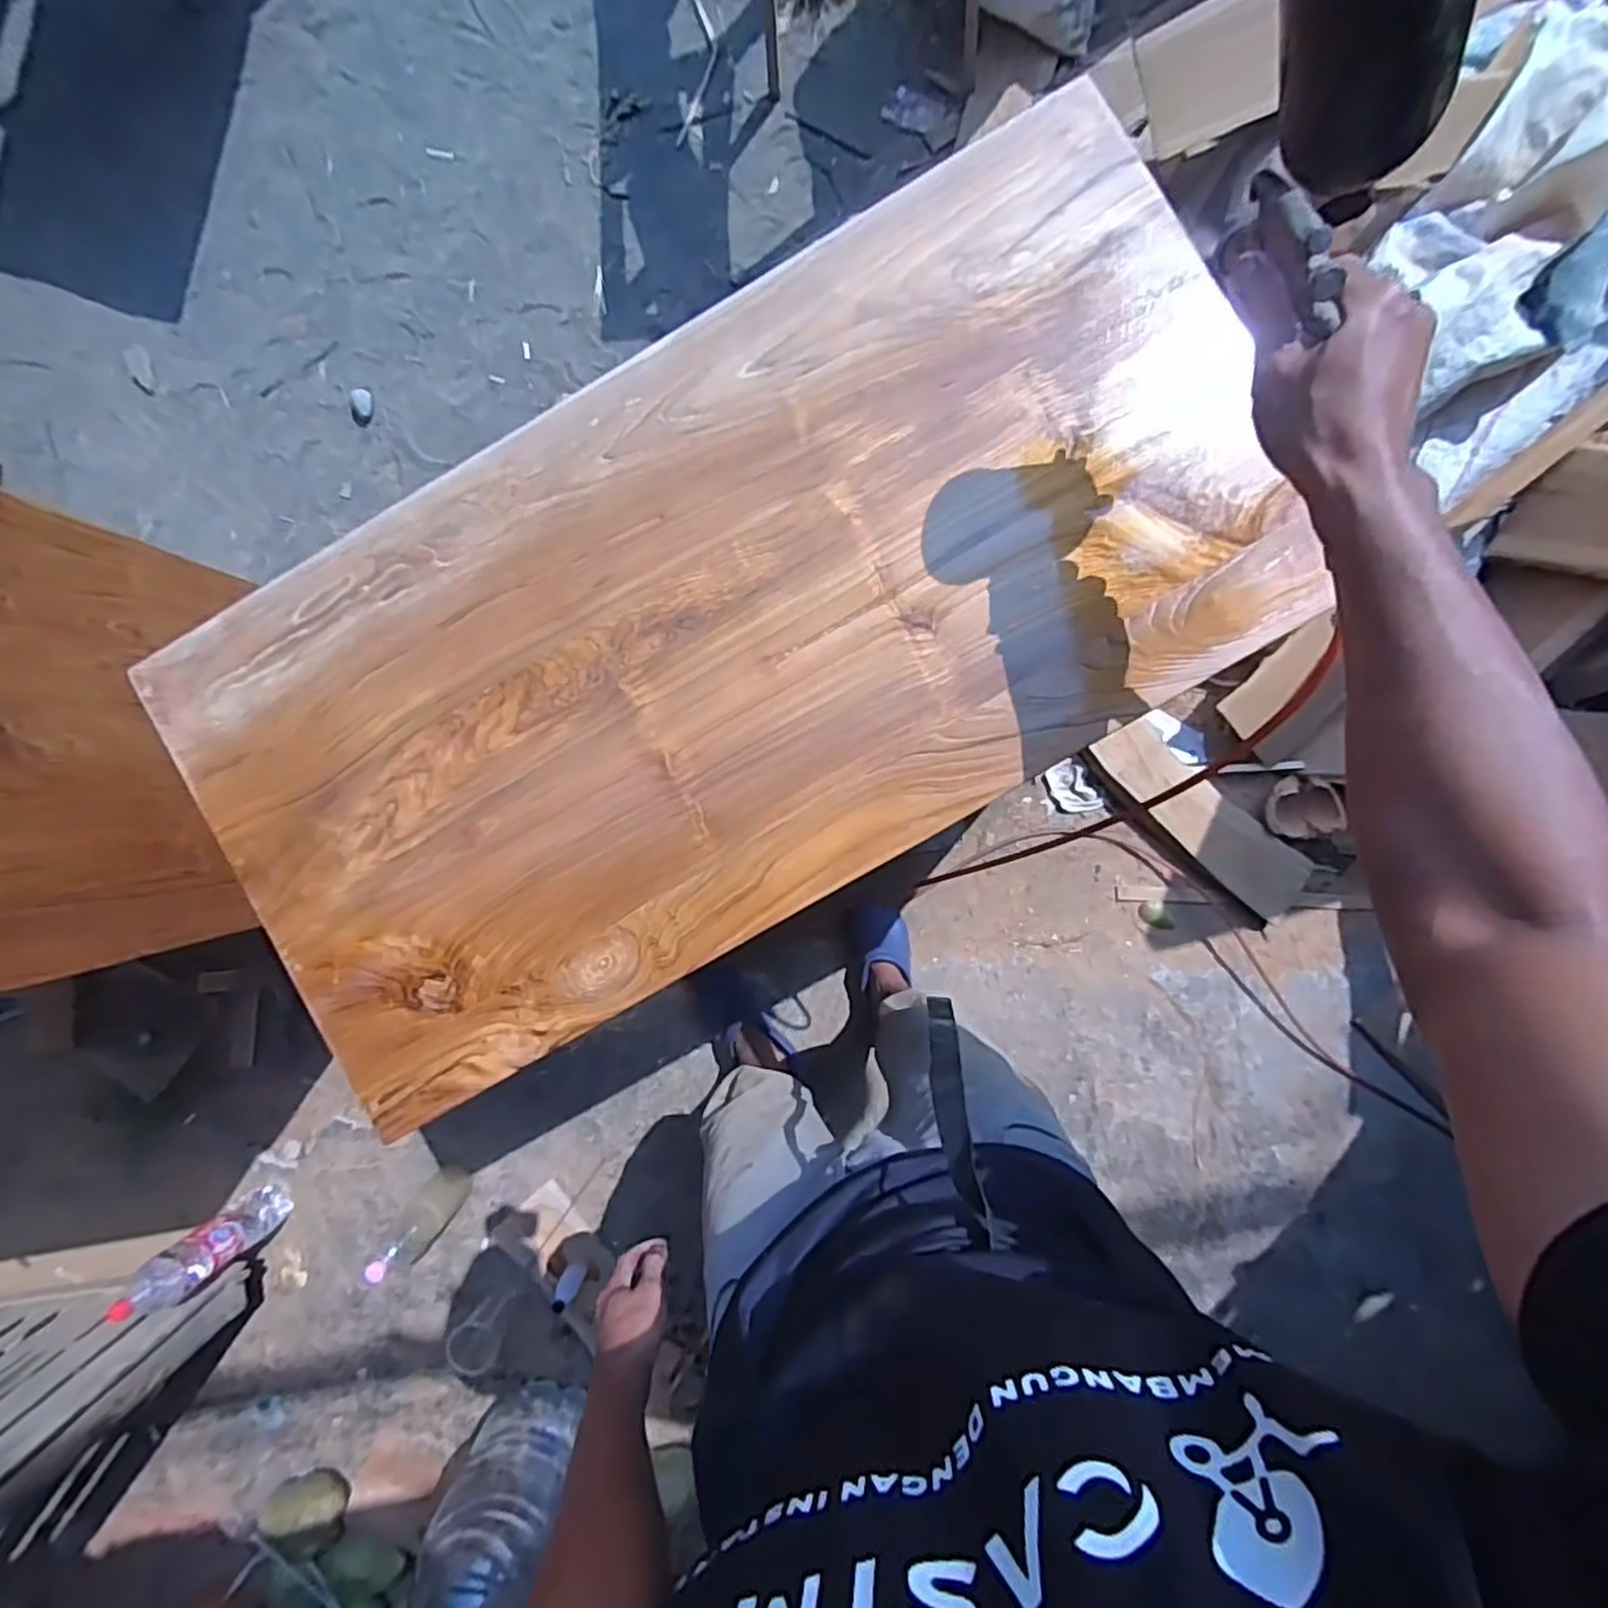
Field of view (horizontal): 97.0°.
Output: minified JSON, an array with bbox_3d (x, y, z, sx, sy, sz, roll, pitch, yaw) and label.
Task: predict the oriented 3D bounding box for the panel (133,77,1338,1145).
[{"bbox_3d":[-0.067,-0.156,0.616,0.956,0.027,0.488,-30,90,2],"label":"panel"}]

